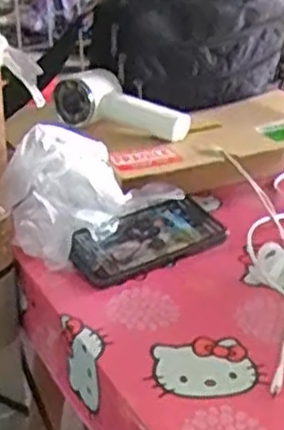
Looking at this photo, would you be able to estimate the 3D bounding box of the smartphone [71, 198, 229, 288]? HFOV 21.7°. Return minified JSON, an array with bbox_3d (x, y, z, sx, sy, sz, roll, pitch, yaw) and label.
[{"bbox_3d":[0.008,0.027,0.740,0.155,0.015,0.072,-18,53,-31],"label":"smartphone"}]

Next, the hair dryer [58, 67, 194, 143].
[{"bbox_3d":[-0.025,-0.120,0.858,0.155,0.056,0.085,16,27,-4],"label":"hair dryer"}]

